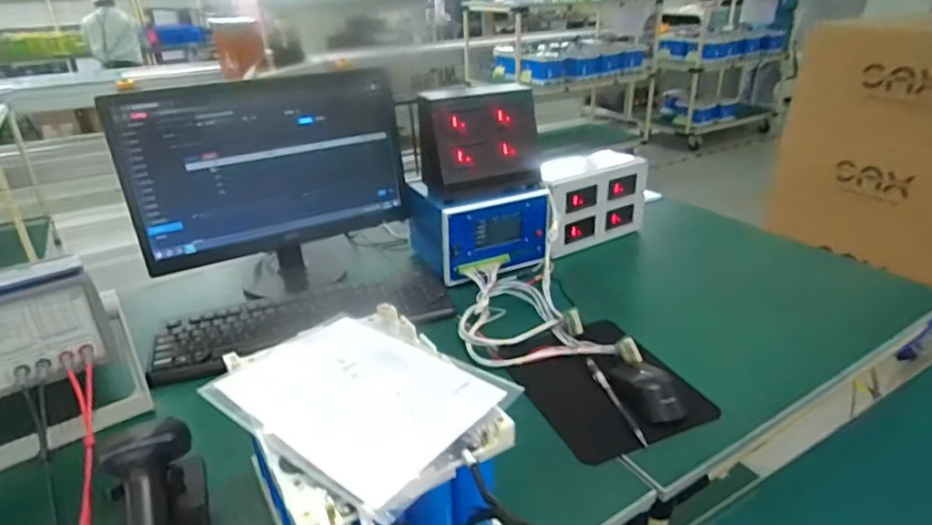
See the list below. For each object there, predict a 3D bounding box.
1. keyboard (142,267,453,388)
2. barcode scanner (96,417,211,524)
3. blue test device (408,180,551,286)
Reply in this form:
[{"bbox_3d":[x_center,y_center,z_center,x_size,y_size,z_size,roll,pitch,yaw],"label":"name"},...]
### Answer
[{"bbox_3d":[-0.237,0.089,0.869,0.431,0.024,0.155,-10,28,-17],"label":"keyboard"},{"bbox_3d":[-0.287,0.222,0.515,0.078,0.118,0.177,-12,29,-21],"label":"barcode scanner"},{"bbox_3d":[0.024,-0.069,1.026,0.208,0.137,0.183,-14,29,-23],"label":"blue test device"}]

